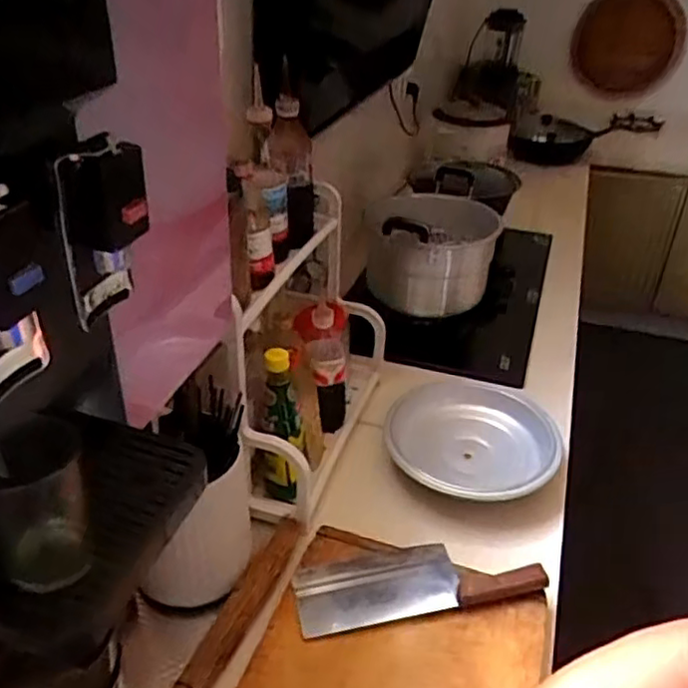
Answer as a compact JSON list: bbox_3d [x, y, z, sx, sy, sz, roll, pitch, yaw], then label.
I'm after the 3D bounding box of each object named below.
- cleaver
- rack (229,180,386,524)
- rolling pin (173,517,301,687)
[{"bbox_3d":[0.094,0.299,0.843,0.307,0.019,0.098,-7,34,-9],"label":"cleaver"},{"bbox_3d":[-0.045,0.026,1.001,0.119,0.368,0.434,10,35,15],"label":"rack"},{"bbox_3d":[-0.141,0.346,0.792,0.045,0.045,0.389,13,36,20],"label":"rolling pin"}]

